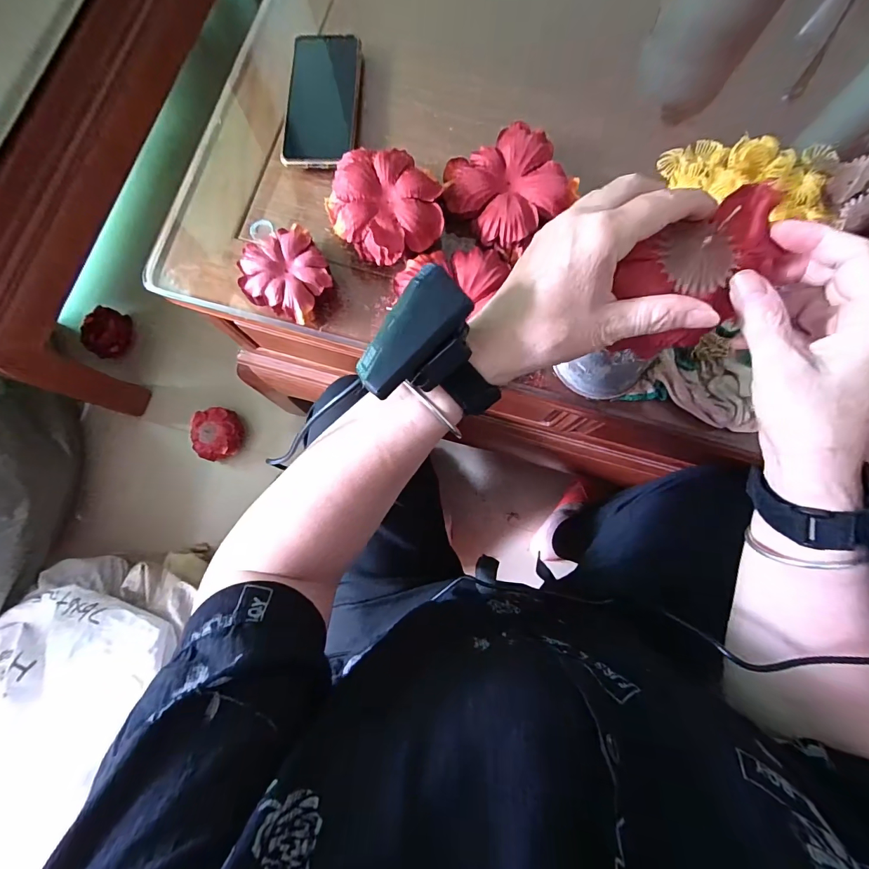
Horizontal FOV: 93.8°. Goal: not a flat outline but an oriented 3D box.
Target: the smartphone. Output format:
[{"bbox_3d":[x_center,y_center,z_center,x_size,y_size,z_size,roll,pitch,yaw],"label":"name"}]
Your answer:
[{"bbox_3d":[-0.120,-0.357,0.435,0.071,0.017,0.151,3,80,2],"label":"smartphone"}]

